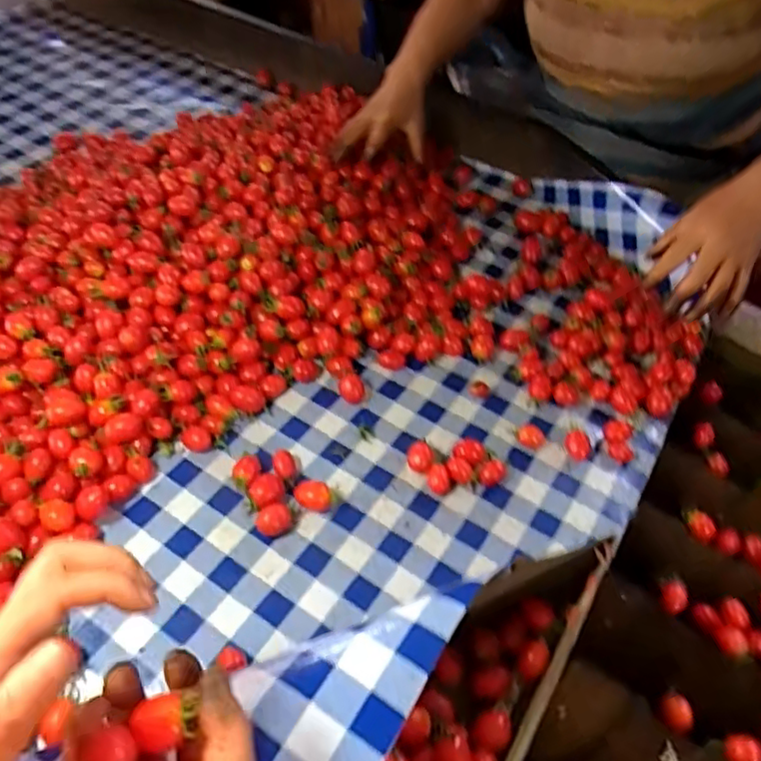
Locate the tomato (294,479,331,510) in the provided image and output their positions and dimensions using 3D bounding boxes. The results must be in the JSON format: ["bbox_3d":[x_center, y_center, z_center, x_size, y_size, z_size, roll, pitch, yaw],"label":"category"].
[{"bbox_3d":[-0.058,0.102,0.541,0.032,0.022,0.020,17,48,13],"label":"tomato"}]

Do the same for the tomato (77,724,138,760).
[{"bbox_3d":[-0.119,0.164,0.271,0.017,0.018,0.021,29,52,23],"label":"tomato"}]

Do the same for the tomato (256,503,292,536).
[{"bbox_3d":[-0.090,0.120,0.524,0.028,0.018,0.021,-7,47,-9],"label":"tomato"}]

